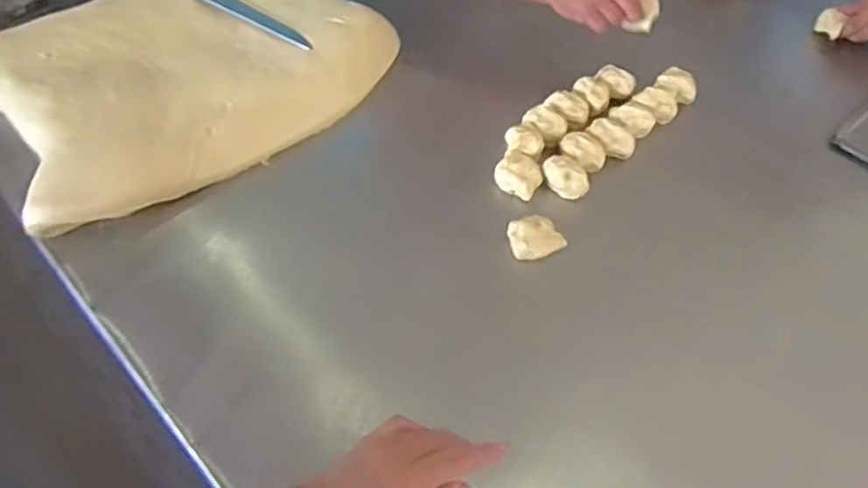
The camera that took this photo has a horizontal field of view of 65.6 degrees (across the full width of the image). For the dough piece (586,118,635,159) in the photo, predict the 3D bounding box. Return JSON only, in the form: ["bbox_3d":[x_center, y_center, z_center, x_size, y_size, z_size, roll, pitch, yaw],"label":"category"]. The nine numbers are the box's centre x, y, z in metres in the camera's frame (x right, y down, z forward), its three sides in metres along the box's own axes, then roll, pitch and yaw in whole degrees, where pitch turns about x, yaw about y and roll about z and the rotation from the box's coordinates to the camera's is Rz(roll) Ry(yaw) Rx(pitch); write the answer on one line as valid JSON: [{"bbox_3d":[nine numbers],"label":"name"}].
[{"bbox_3d":[0.216,-0.126,0.826,0.058,0.028,0.042,37,62,24],"label":"dough piece"}]

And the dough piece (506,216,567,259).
[{"bbox_3d":[0.112,-0.005,0.745,0.058,0.030,0.042,-14,55,-10],"label":"dough piece"}]

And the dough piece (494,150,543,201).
[{"bbox_3d":[0.098,-0.078,0.794,0.052,0.033,0.045,31,60,21],"label":"dough piece"}]

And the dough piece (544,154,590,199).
[{"bbox_3d":[0.154,-0.076,0.791,0.043,0.038,0.054,-15,56,-11],"label":"dough piece"}]

